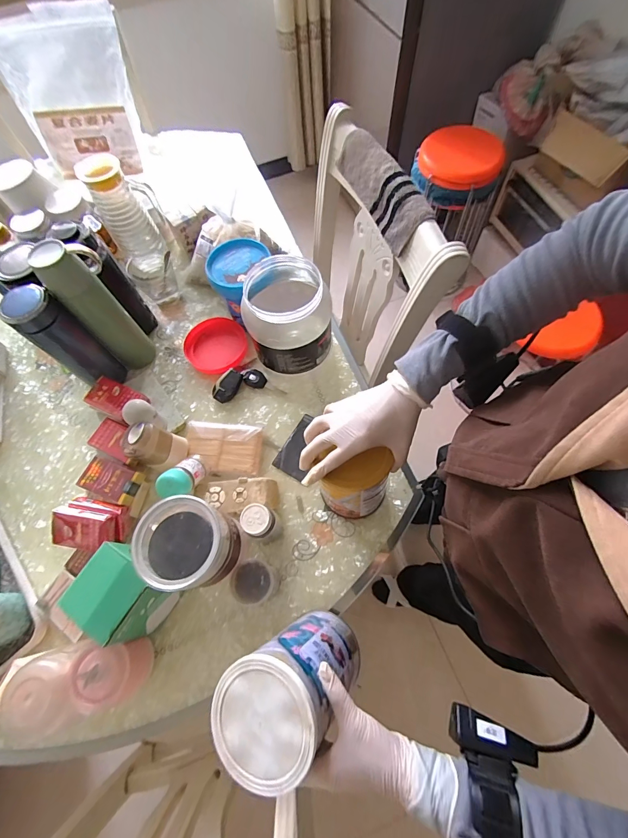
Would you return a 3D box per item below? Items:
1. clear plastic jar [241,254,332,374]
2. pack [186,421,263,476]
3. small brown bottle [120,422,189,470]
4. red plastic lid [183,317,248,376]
[{"bbox_3d":[-0.040,-0.166,0.582,0.130,0.141,0.136,-1,66,3],"label":"clear plastic jar"},{"bbox_3d":[-0.153,0.047,0.599,0.129,0.019,0.086,4,67,5],"label":"pack"},{"bbox_3d":[-0.243,0.042,0.554,0.069,0.079,0.066,17,69,11],"label":"small brown bottle"},{"bbox_3d":[-0.184,-0.138,0.681,0.113,0.027,0.114,-1,66,3],"label":"red plastic lid"}]

